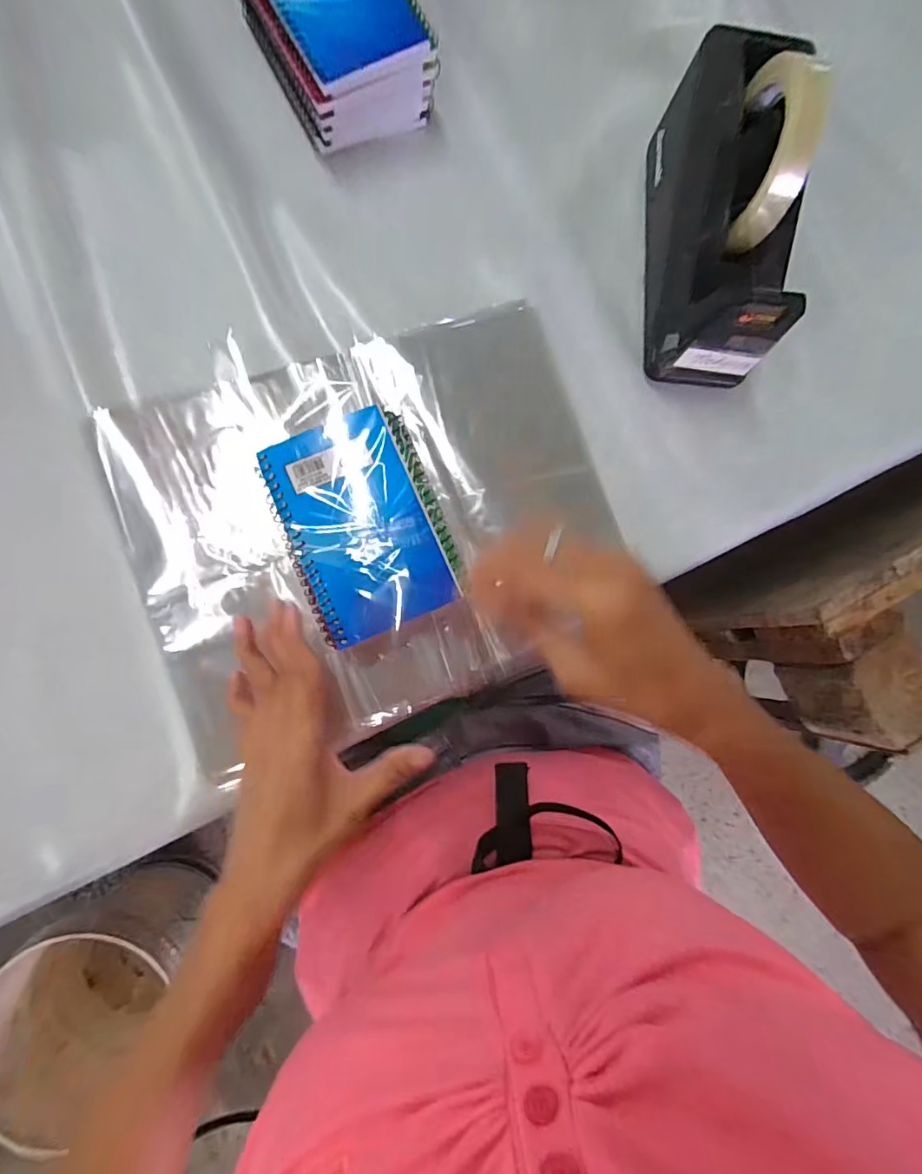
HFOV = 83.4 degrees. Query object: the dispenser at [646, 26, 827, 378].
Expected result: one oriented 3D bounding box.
[{"bbox_3d":[0.190,-0.264,0.363,0.076,0.124,0.204,2,85,-7],"label":"dispenser"}]

